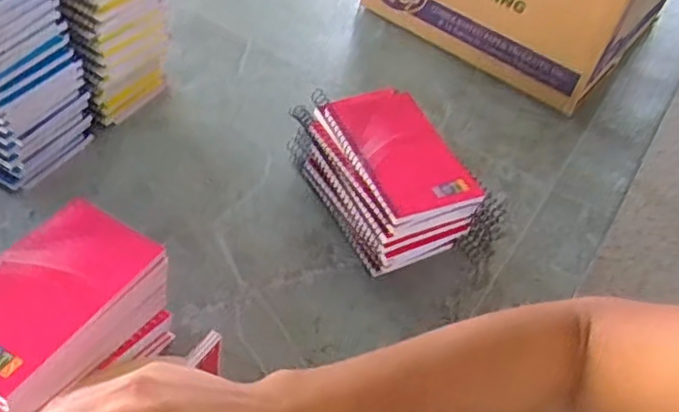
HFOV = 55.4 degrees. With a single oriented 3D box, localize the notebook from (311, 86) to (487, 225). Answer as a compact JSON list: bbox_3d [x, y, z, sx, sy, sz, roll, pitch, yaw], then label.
[{"bbox_3d":[0.045,-0.053,0.528,0.083,0.015,0.147,-15,52,-21],"label":"notebook"}]

